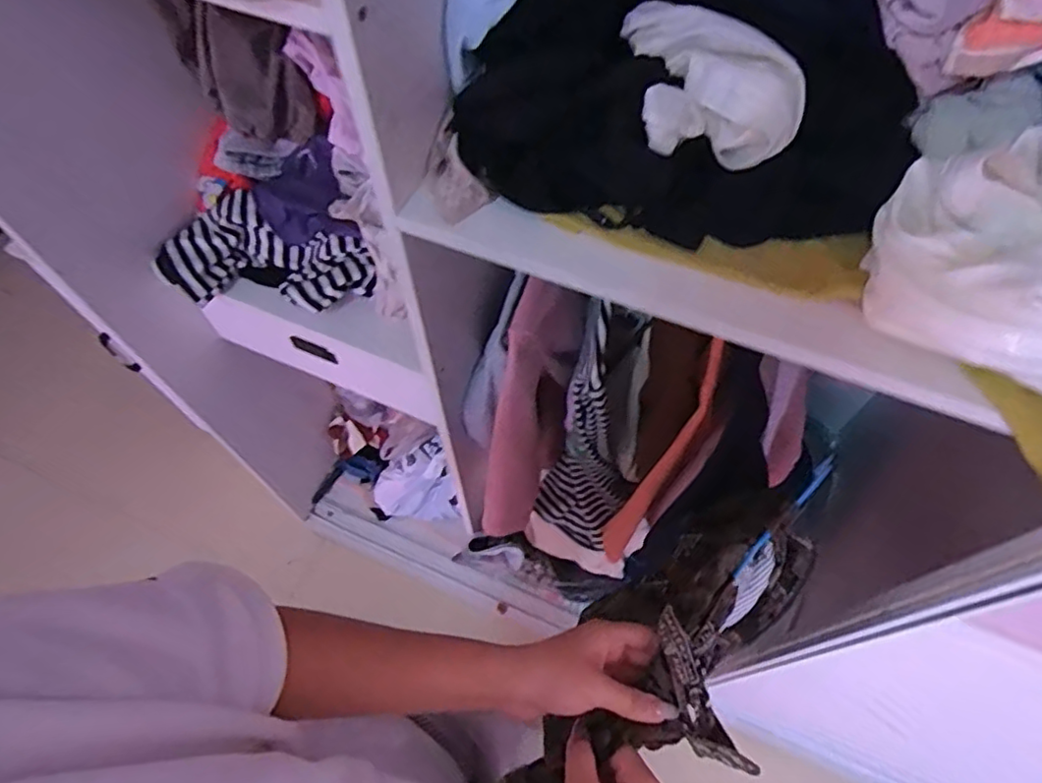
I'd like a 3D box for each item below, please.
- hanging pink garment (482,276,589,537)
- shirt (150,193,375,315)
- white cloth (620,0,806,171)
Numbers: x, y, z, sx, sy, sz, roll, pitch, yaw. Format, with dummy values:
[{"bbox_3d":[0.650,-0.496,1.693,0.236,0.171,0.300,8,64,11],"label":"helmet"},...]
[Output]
[{"bbox_3d":[0.010,0.048,0.879,0.073,0.438,0.249,20,63,11],"label":"hanging pink garment"},{"bbox_3d":[-0.332,-0.159,0.788,0.272,0.077,0.139,24,64,13],"label":"shirt"},{"bbox_3d":[0.130,-0.233,0.462,0.165,0.061,0.088,38,68,19],"label":"white cloth"}]

